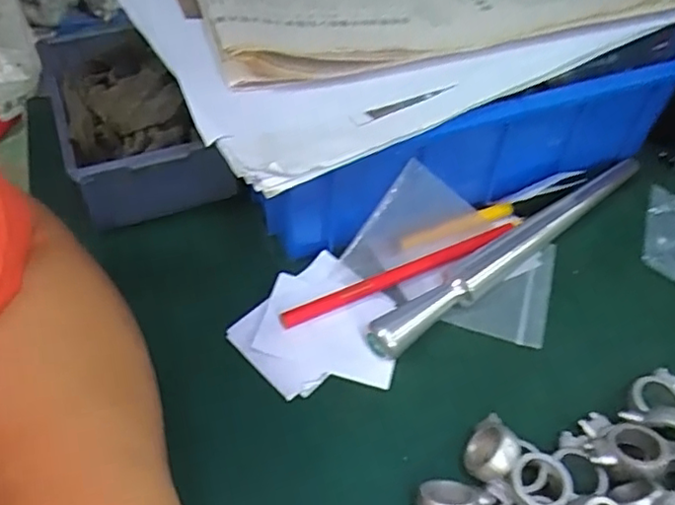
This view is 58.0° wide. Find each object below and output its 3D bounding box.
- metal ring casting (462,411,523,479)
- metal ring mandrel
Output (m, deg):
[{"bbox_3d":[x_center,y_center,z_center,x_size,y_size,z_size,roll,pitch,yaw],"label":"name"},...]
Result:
[{"bbox_3d":[0.072,0.090,0.280,0.023,0.020,0.029,30,54,22],"label":"metal ring casting"},{"bbox_3d":[0.110,-0.004,0.363,0.230,0.018,0.018,-30,56,-26],"label":"metal ring mandrel"}]

